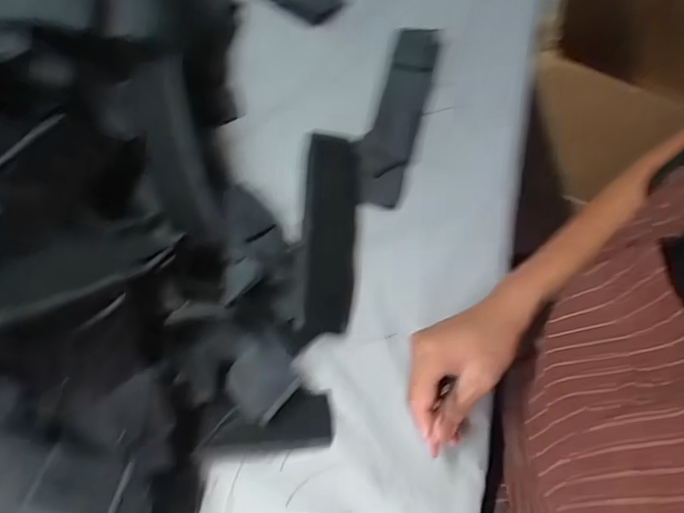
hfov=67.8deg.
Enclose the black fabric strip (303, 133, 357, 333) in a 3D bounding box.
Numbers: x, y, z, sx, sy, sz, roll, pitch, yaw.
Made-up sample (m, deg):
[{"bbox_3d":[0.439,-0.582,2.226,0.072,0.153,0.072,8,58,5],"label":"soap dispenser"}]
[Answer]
[{"bbox_3d":[-0.011,-0.029,0.456,0.046,0.013,0.174,6,78,-12],"label":"black fabric strip"}]

